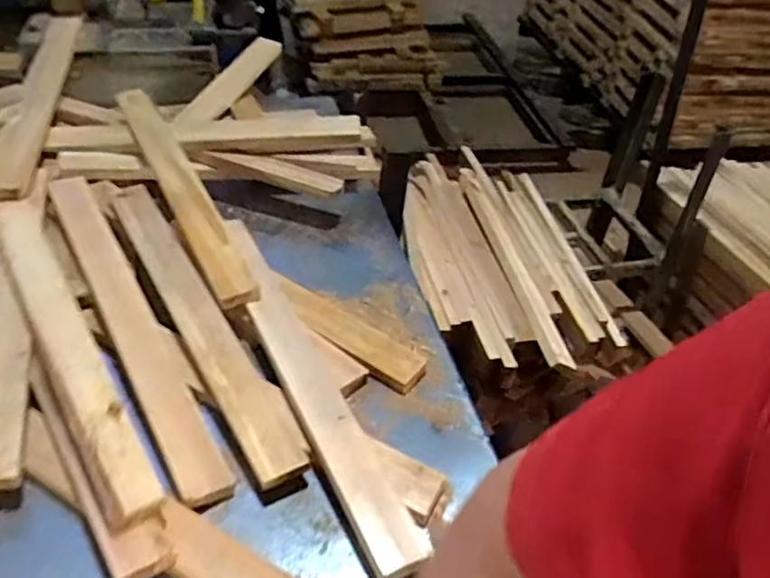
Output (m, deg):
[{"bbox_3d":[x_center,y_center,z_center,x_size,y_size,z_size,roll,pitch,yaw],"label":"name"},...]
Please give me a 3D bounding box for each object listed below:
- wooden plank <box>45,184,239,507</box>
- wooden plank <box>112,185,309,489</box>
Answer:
[{"bbox_3d":[-0.302,0.031,0.767,0.066,0.021,0.524,-12,48,-34],"label":"wooden plank"},{"bbox_3d":[-0.230,0.023,0.774,0.062,0.025,0.501,-26,52,-21],"label":"wooden plank"}]

